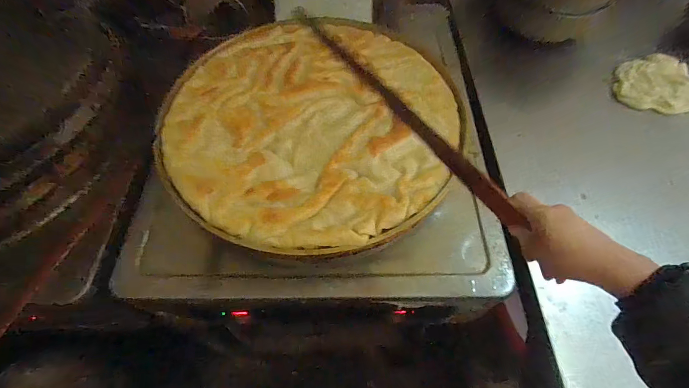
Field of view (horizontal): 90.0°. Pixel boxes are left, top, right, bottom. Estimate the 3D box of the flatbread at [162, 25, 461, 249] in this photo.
[{"bbox_3d":[-0.051,-0.143,0.627,0.483,0.039,0.497,0,58,0],"label":"flatbread"}]

